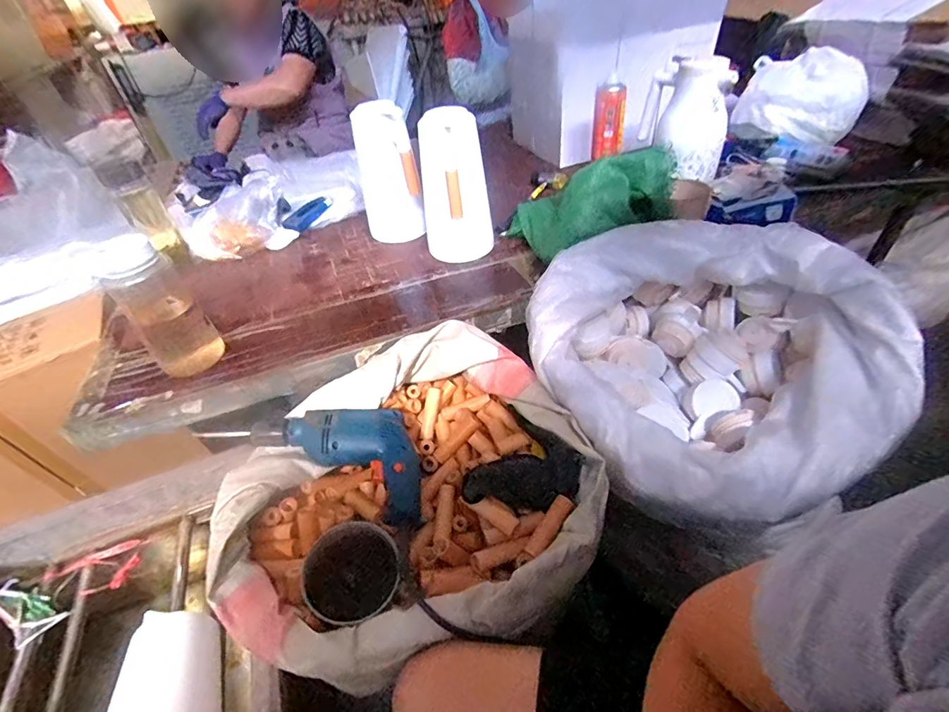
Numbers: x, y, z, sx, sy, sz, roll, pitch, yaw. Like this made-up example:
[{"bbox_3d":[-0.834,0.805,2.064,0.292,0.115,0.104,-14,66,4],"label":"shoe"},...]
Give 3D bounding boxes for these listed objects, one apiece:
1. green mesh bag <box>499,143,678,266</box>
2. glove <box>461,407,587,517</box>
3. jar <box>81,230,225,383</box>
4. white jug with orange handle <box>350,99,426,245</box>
[{"bbox_3d":[0.214,-0.276,0.819,0.292,0.144,0.124,1,42,8],"label":"green mesh bag"},{"bbox_3d":[0.072,0.141,0.580,0.127,0.036,0.142,16,46,24],"label":"glove"},{"bbox_3d":[-0.446,-0.071,0.635,0.085,0.203,0.074,-29,46,-24],"label":"jar"},{"bbox_3d":[-0.158,-0.369,0.914,0.149,0.264,0.090,15,46,23],"label":"white jug with orange handle"}]

